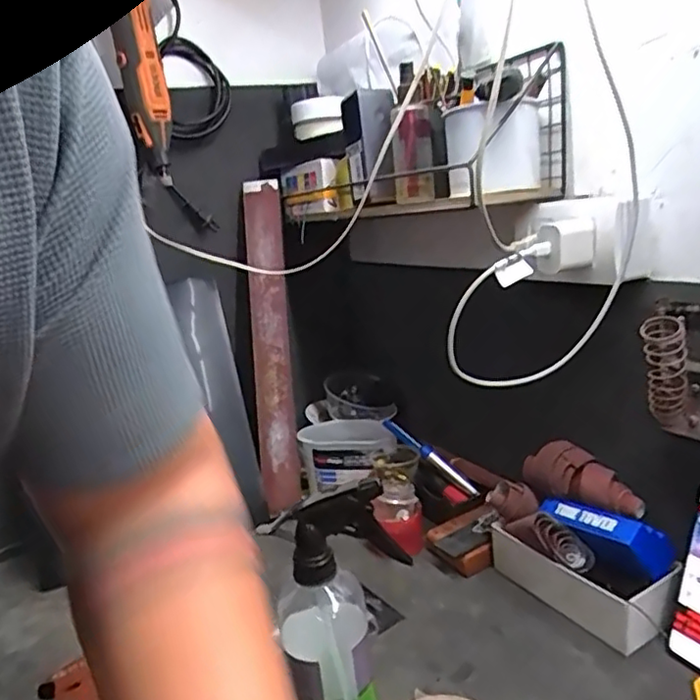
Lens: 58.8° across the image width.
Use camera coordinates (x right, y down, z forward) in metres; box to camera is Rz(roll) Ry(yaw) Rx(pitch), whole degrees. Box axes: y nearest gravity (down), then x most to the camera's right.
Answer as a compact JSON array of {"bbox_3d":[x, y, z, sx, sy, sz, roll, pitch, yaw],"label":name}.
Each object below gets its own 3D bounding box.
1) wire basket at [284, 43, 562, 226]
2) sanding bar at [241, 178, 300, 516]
[{"bbox_3d":[0.062,-0.241,0.757,0.138,0.135,0.409,-15,17,-30],"label":"wire basket"},{"bbox_3d":[-0.116,-0.015,0.888,0.052,0.470,0.027,-5,-7,5],"label":"sanding bar"}]

